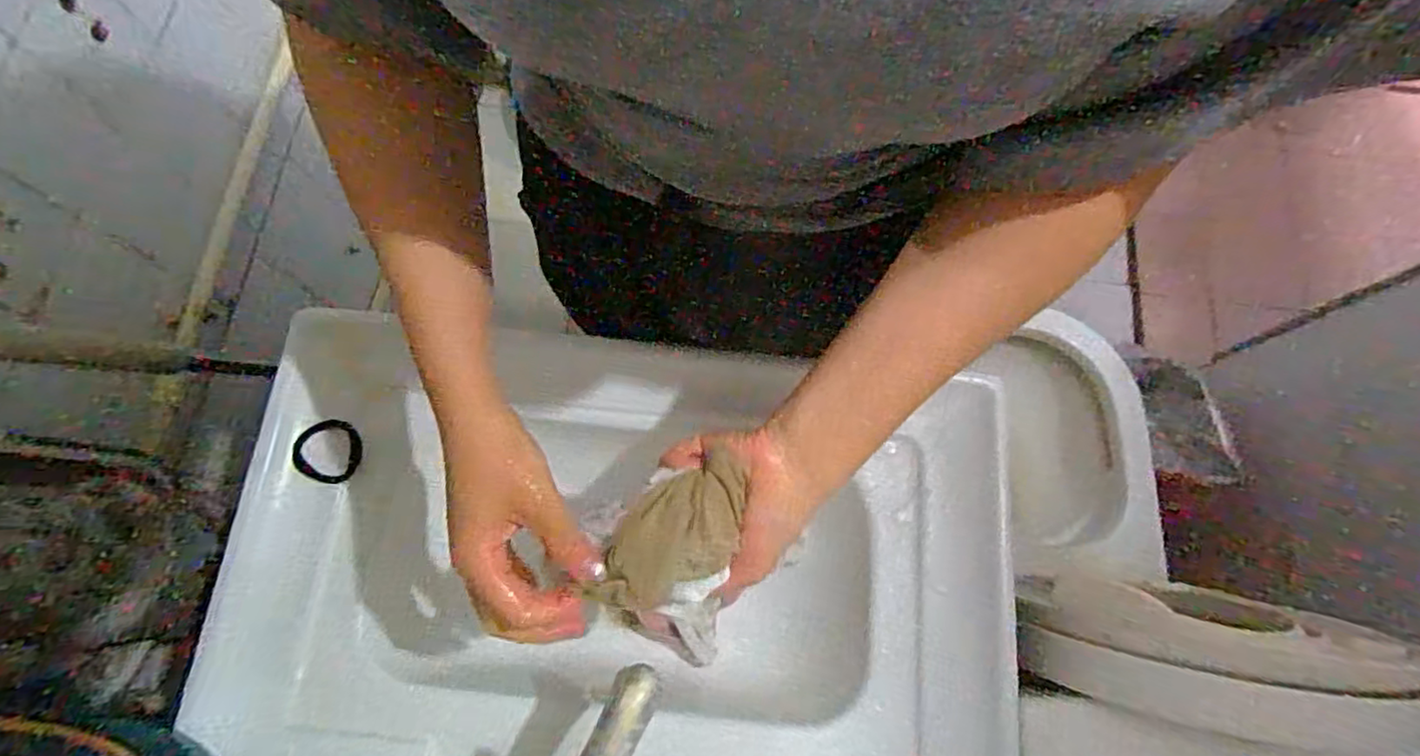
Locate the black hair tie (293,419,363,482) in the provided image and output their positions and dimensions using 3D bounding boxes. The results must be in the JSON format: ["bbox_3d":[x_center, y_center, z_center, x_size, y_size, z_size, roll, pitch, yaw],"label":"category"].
[{"bbox_3d":[-0.311,0.059,0.532,0.048,0.004,0.051,9,74,-26],"label":"black hair tie"}]

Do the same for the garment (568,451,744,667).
[{"bbox_3d":[-0.026,0.092,0.352,0.076,0.034,0.101,11,74,3],"label":"garment"}]

